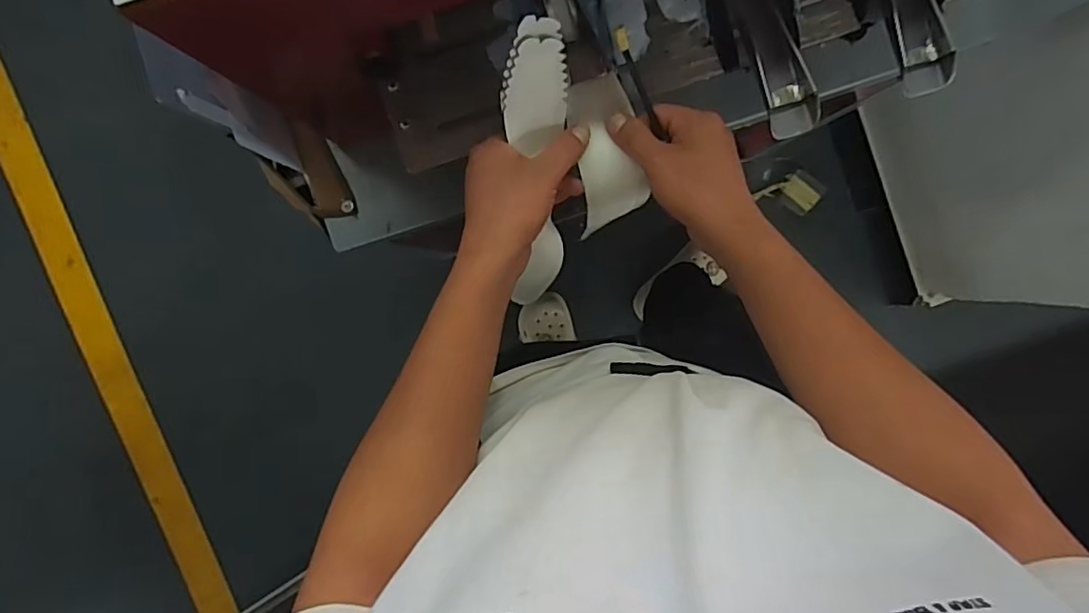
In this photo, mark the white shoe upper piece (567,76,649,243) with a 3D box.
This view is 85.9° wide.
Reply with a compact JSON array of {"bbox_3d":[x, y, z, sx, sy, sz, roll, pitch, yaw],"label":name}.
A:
[{"bbox_3d":[0.052,-0.113,0.463,0.051,0.035,0.124,-14,126,0],"label":"white shoe upper piece"}]

